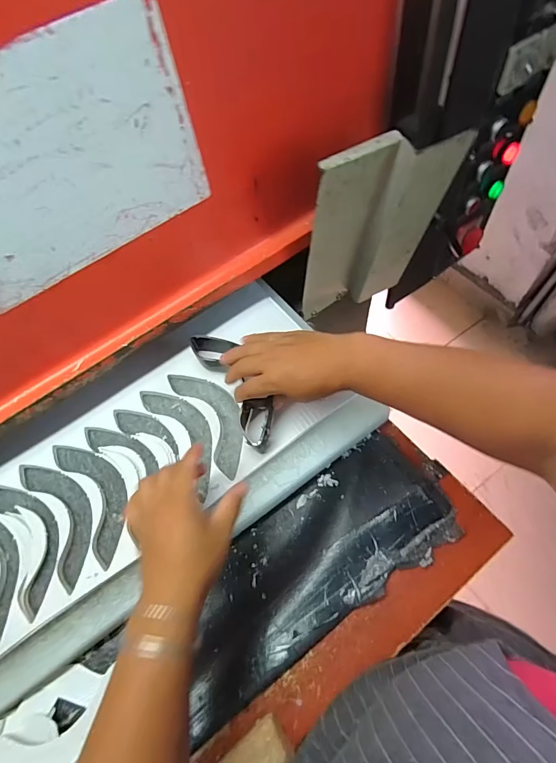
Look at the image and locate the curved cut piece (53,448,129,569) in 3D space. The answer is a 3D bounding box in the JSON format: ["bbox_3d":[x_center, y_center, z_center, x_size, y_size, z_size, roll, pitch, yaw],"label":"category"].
[{"bbox_3d":[-0.219,0.134,0.478,0.059,0.016,0.168,-33,65,-14],"label":"curved cut piece"}]

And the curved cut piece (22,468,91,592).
[{"bbox_3d":[-0.256,0.157,0.466,0.057,0.017,0.168,-34,65,-14],"label":"curved cut piece"}]

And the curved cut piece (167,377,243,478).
[{"bbox_3d":[-0.082,0.045,0.511,0.058,0.010,0.166,-30,65,-13],"label":"curved cut piece"}]

